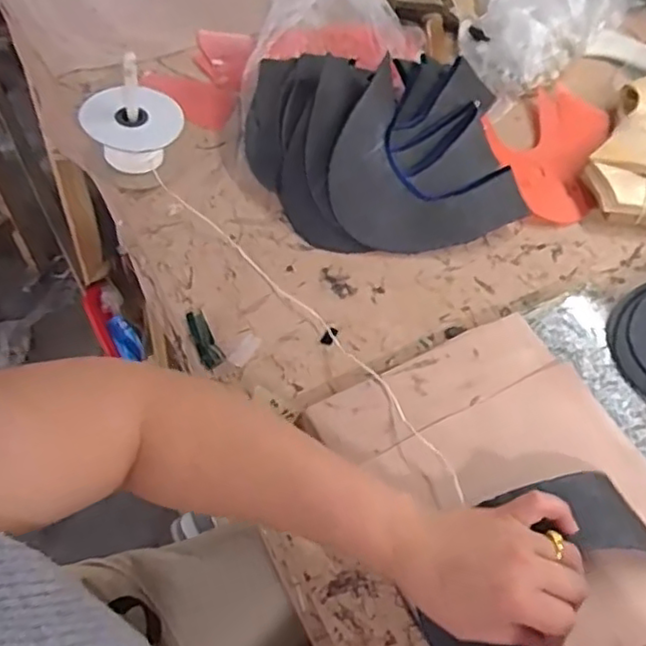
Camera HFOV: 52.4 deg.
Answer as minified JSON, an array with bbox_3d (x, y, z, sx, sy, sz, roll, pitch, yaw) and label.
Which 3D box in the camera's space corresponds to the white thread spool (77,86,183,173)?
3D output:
[{"bbox_3d":[-0.179,-0.186,0.625,0.090,0.055,0.071,-1,56,-7],"label":"white thread spool"}]

